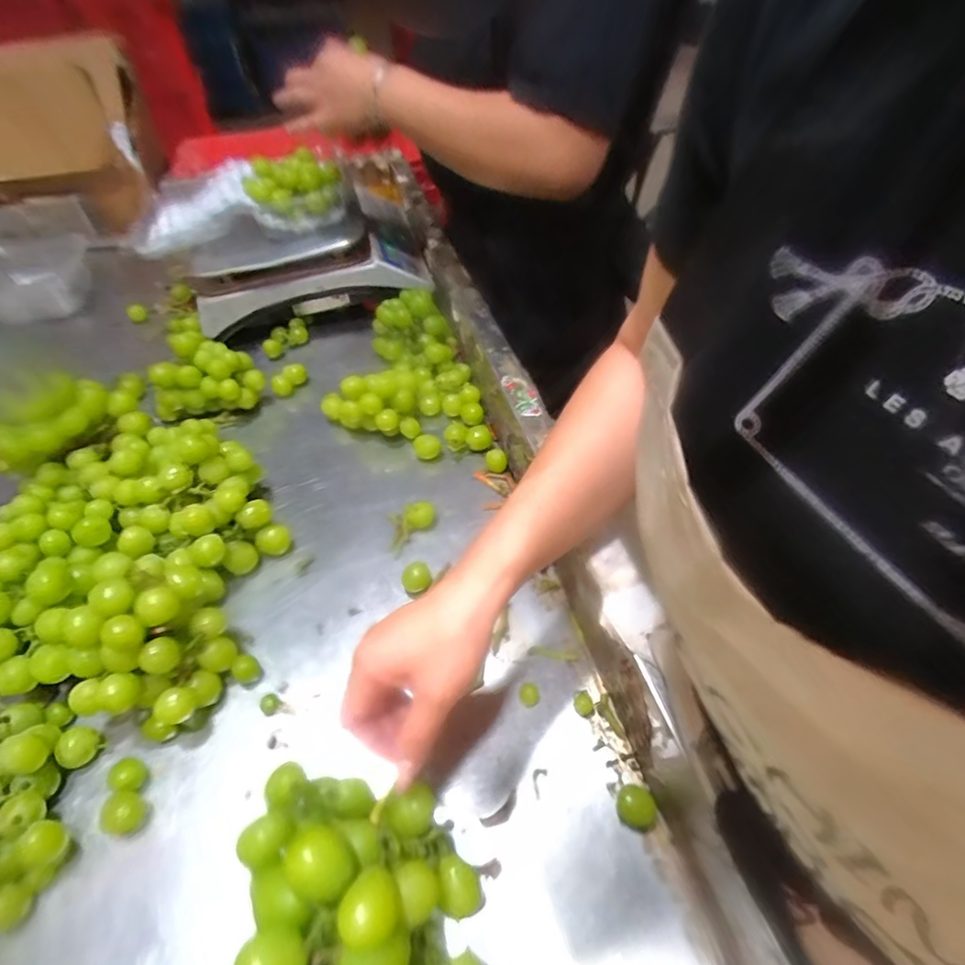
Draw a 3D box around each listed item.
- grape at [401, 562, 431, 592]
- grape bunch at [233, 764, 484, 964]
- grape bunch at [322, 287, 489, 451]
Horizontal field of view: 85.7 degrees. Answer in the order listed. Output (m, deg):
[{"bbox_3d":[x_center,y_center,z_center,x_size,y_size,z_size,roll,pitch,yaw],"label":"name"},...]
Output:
[{"bbox_3d":[-0.059,0.087,0.466,0.026,0.021,0.019,-29,51,-22],"label":"grape"},{"bbox_3d":[-0.074,0.241,0.244,0.124,0.095,0.183,2,46,5],"label":"grape bunch"},{"bbox_3d":[-0.102,-0.138,0.632,0.178,0.085,0.253,-11,47,-6],"label":"grape bunch"}]

